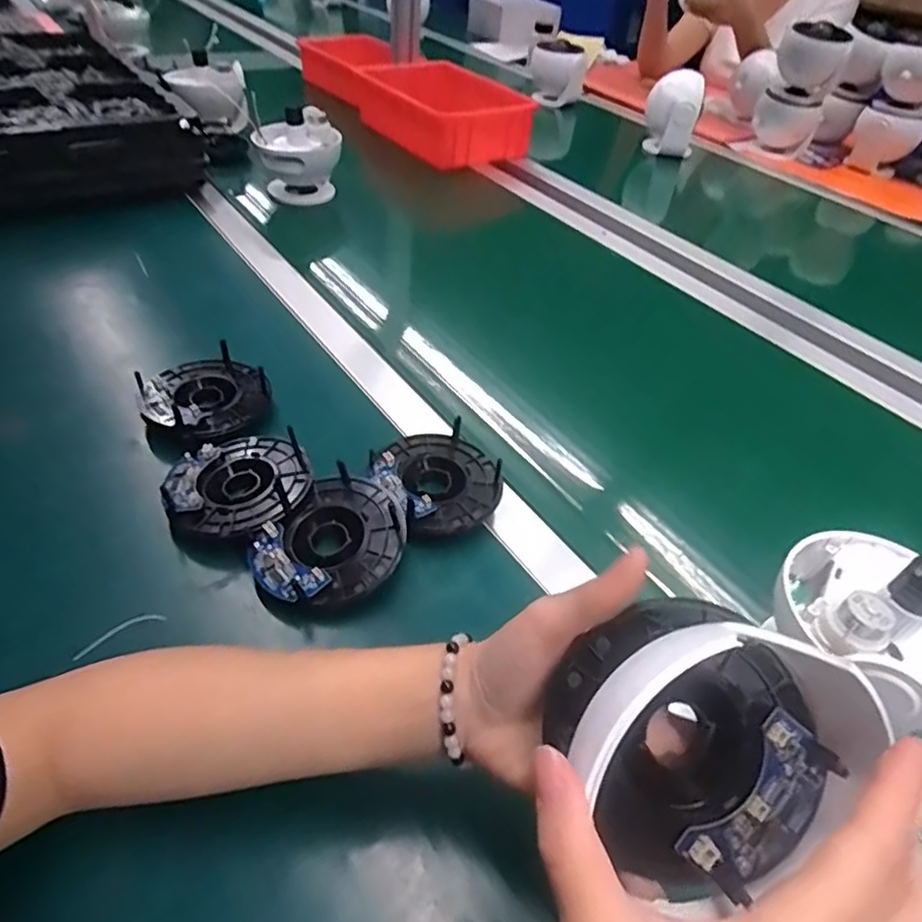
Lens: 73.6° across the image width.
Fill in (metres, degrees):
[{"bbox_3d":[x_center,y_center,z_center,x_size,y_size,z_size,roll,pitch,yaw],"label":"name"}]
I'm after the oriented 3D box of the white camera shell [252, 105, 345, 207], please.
[{"bbox_3d":[-0.223,-0.416,0.850,0.104,0.127,0.085,-1,45,-8],"label":"white camera shell"}]

